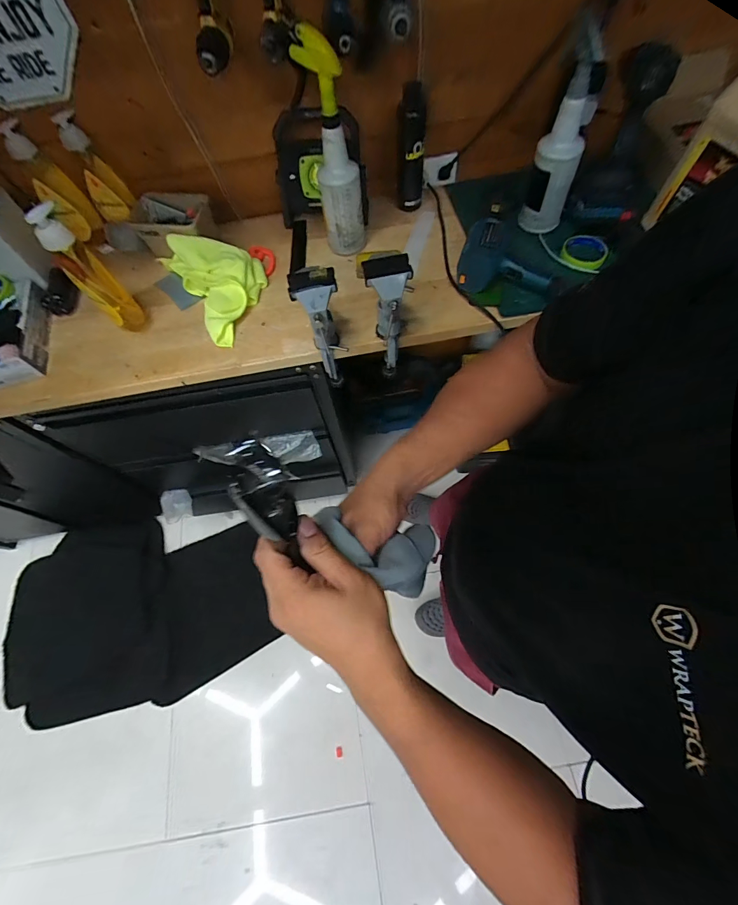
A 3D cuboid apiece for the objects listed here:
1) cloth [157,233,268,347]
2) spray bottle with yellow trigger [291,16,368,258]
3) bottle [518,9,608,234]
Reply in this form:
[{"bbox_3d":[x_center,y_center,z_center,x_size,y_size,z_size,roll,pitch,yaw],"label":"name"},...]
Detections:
[{"bbox_3d":[-0.319,-0.381,0.795,0.175,0.082,0.305,-32,67,-10],"label":"cloth"},{"bbox_3d":[-0.066,-0.562,0.713,0.080,0.327,0.092,-37,68,-12],"label":"spray bottle with yellow trigger"},{"bbox_3d":[0.356,-0.557,0.693,0.087,0.259,0.085,23,69,15],"label":"bottle"}]

